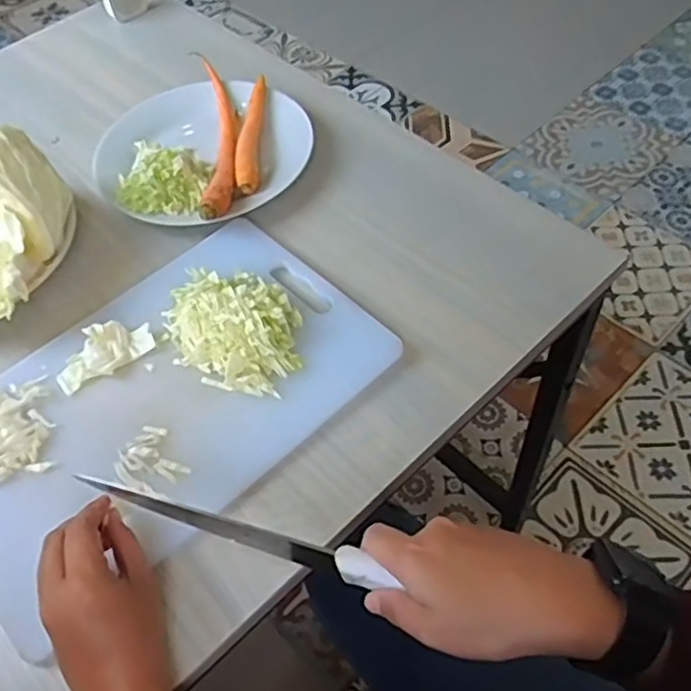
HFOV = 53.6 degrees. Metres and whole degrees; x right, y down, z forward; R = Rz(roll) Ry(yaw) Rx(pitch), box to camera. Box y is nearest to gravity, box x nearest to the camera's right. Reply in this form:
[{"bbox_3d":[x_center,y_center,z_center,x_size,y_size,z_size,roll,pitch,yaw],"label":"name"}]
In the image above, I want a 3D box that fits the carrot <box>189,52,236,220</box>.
[{"bbox_3d":[-0.134,-0.219,0.707,0.035,0.034,0.260,-10,55,-1],"label":"carrot"}]

